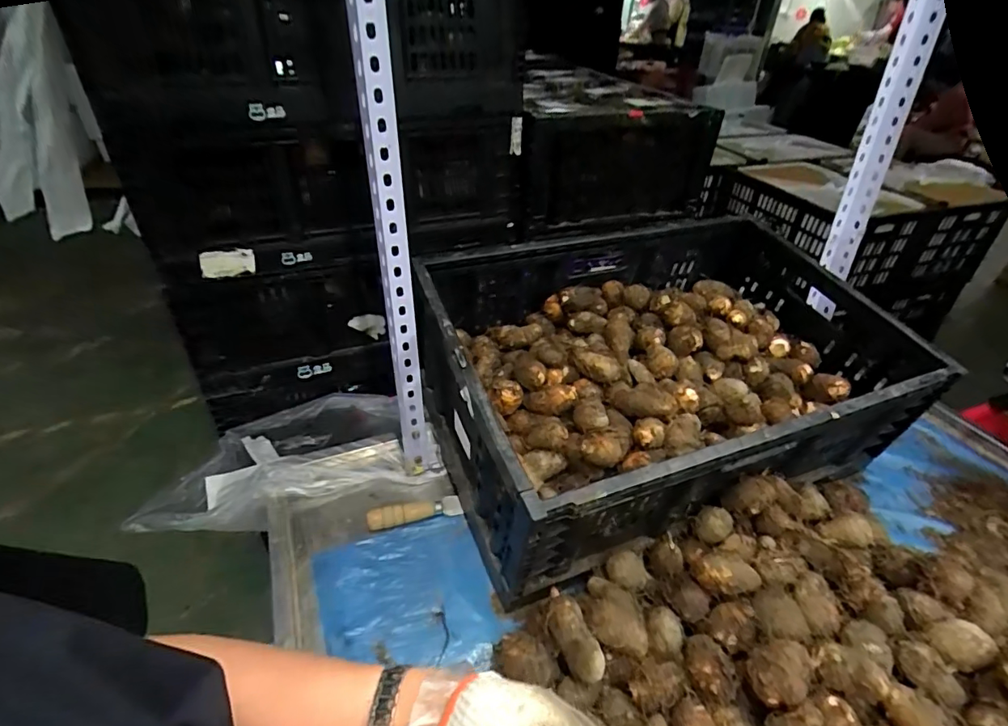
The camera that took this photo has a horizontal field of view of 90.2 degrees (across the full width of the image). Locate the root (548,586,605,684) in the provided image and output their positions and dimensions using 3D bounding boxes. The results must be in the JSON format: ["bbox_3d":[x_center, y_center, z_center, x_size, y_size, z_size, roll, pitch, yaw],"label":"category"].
[{"bbox_3d":[0.069,0.280,0.510,0.036,0.041,0.085,-8,37,-14],"label":"root"}]

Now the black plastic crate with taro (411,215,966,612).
[{"bbox_3d":[0.239,0.007,0.724,0.647,0.251,0.414,-12,38,-19],"label":"black plastic crate with taro"}]

